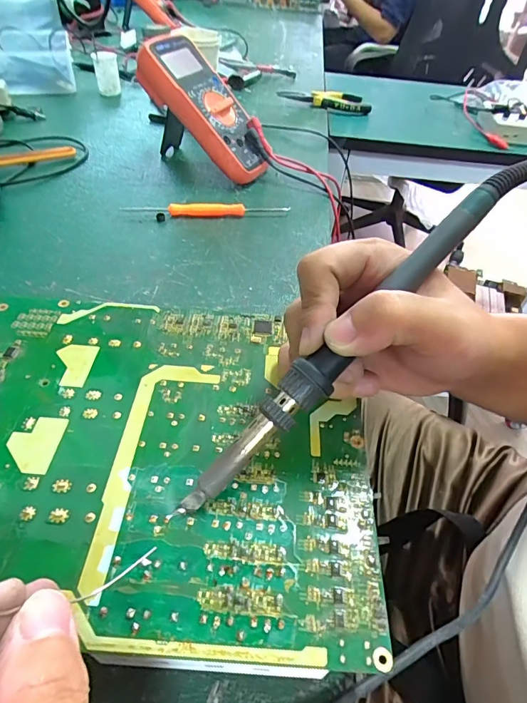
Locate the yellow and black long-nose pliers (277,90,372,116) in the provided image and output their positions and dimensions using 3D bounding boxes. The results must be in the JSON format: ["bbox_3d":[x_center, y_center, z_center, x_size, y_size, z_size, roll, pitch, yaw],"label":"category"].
[{"bbox_3d":[0.103,-0.424,0.700,0.153,0.019,0.057,12,48,7],"label":"yellow and black long-nose pliers"}]

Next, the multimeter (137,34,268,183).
[{"bbox_3d":[-0.061,-0.272,0.478,0.170,0.043,0.079,49,51,-13],"label":"multimeter"}]

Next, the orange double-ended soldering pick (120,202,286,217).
[{"bbox_3d":[-0.060,-0.150,0.441,0.172,0.012,0.016,-1,48,-5],"label":"orange double-ended soldering pick"}]

